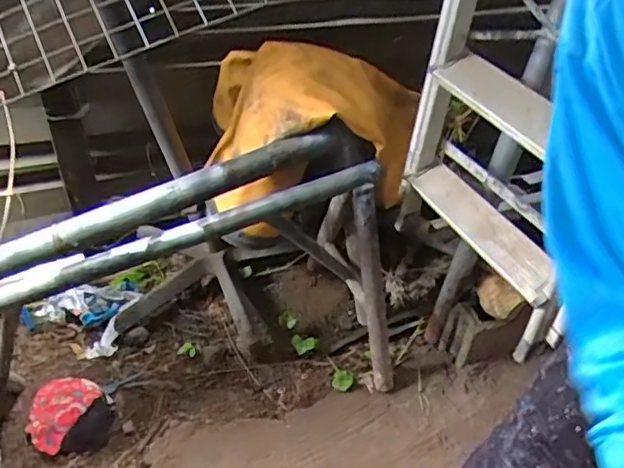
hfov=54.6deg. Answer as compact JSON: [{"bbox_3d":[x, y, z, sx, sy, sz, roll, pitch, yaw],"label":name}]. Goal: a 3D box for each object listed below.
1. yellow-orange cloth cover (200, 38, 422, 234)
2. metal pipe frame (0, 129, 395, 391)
[{"bbox_3d":[0.045,-0.231,1.315,0.526,0.280,0.330,-2,40,-11],"label":"yellow-orange cloth cover"},{"bbox_3d":[-0.371,0.211,1.161,1.106,0.525,0.319,-22,46,-12],"label":"metal pipe frame"}]

